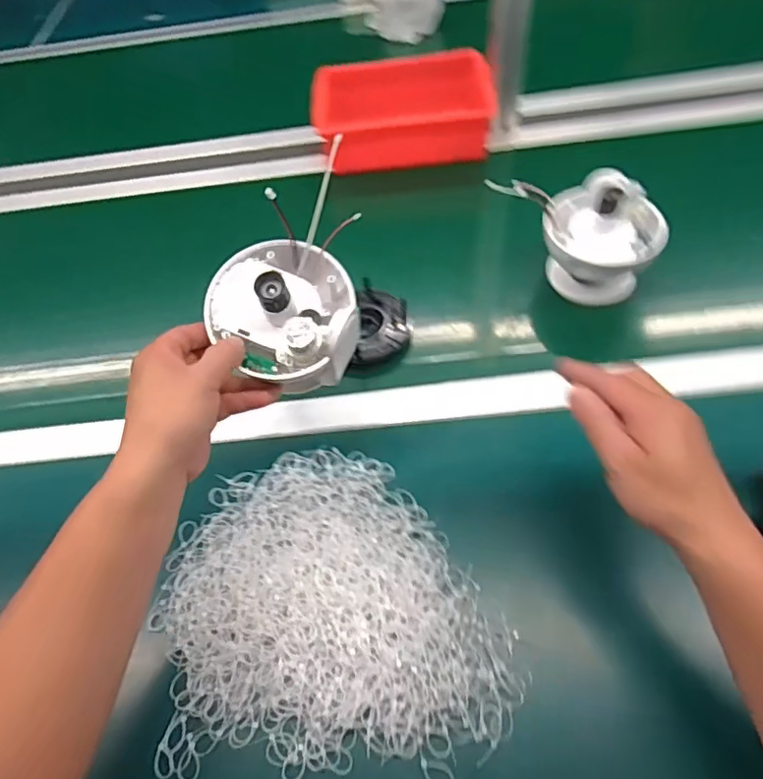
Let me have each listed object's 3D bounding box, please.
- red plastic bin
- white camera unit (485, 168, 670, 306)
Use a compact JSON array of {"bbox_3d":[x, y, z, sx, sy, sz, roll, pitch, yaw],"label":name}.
[{"bbox_3d":[0.028,-0.398,0.803,0.245,0.081,0.145,-8,55,0],"label":"red plastic bin"},{"bbox_3d":[0.217,-0.156,0.605,0.139,0.115,0.124,-17,55,-7],"label":"white camera unit"}]

